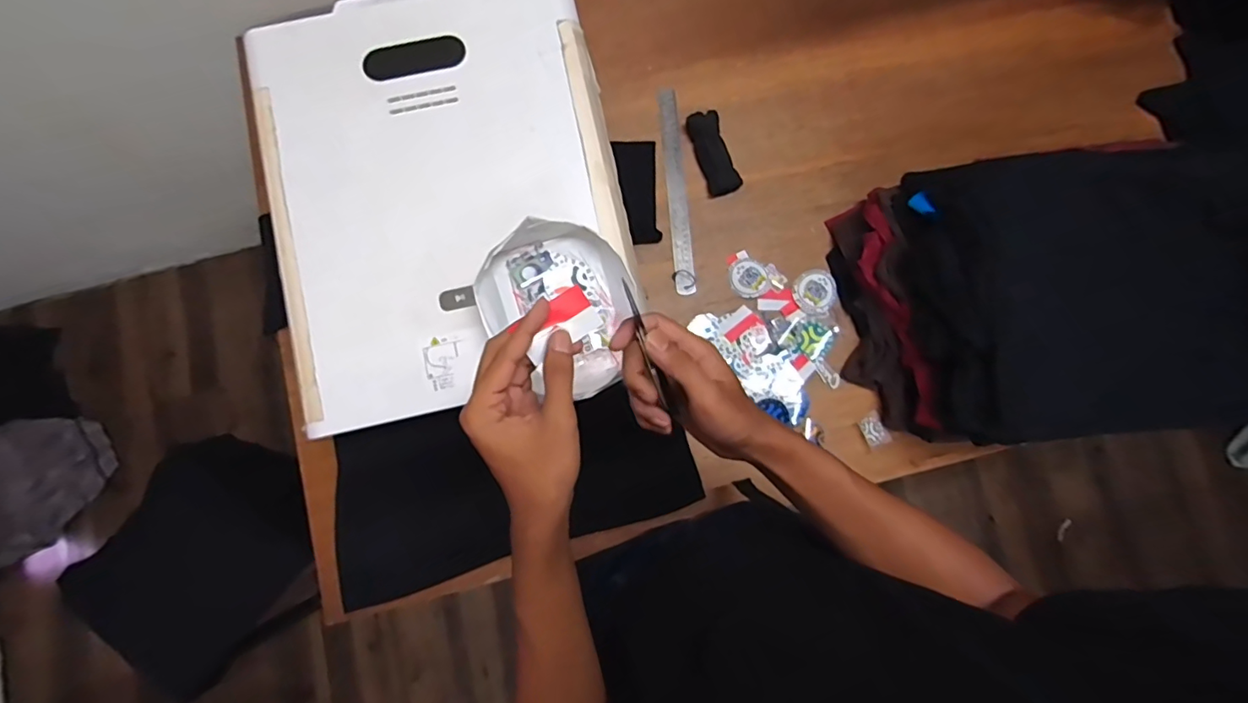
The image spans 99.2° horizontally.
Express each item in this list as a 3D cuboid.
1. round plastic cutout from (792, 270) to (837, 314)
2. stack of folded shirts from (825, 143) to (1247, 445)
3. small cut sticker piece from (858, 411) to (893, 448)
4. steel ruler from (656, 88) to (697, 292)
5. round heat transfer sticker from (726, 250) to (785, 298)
[{"bbox_3d":[0.283,-0.089,0.784,0.061,0.010,0.063,0,82,-2],"label":"round plastic cutout"},{"bbox_3d":[0.611,-0.074,0.694,0.573,0.168,0.347,-4,82,-3],"label":"stack of folded shirts"},{"bbox_3d":[0.359,0.114,0.763,0.037,0.005,0.046,-30,84,-6],"label":"small cut sticker piece"},{"bbox_3d":[0.079,-0.246,0.805,0.029,0.005,0.322,-5,83,-1],"label":"steel ruler"},{"bbox_3d":[0.193,-0.117,0.787,0.077,0.010,0.072,-18,83,-4],"label":"round heat transfer sticker"}]

